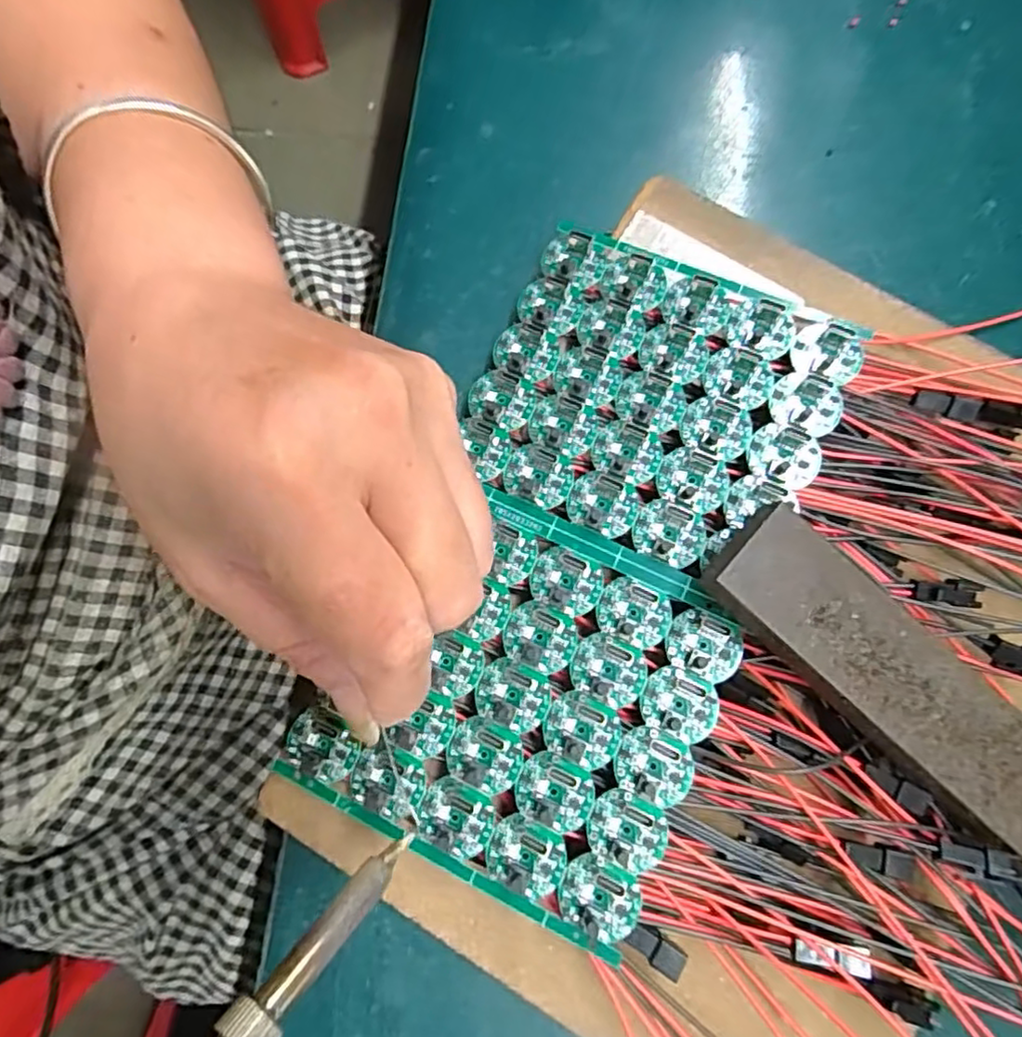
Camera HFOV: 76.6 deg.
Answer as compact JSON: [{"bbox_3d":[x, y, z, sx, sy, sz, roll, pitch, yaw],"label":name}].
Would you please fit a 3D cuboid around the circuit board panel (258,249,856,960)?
[{"bbox_3d":[0.023,0.009,0.197,0.108,0.011,0.195,20,78,4],"label":"circuit board panel"}]

